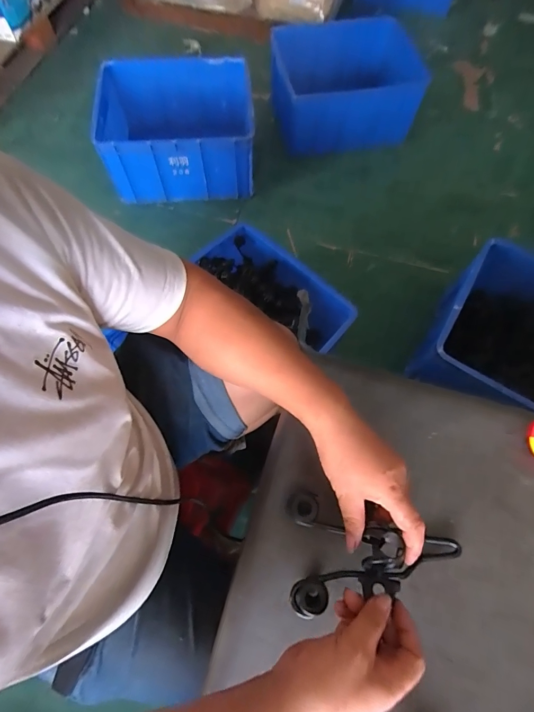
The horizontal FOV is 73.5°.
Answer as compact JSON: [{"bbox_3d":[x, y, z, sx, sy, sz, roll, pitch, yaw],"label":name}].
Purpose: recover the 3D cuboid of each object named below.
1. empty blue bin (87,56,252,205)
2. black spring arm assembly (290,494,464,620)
[{"bbox_3d":[-0.360,-0.906,1.452,0.585,0.333,0.428,-9,69,-5],"label":"empty blue bin"},{"bbox_3d":[0.112,0.231,0.376,0.196,0.065,0.111,15,69,4],"label":"black spring arm assembly"}]

